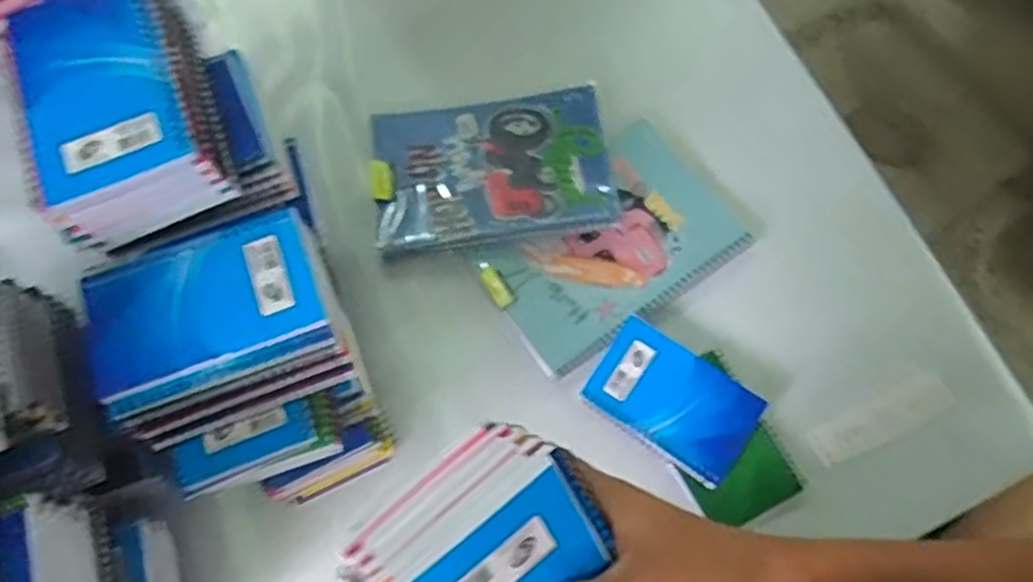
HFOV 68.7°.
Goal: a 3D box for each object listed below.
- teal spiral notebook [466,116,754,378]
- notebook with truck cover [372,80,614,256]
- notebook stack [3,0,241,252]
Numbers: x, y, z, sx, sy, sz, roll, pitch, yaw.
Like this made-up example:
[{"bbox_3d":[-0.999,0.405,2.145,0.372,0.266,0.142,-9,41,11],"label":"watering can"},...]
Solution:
[{"bbox_3d":[0.080,-0.039,0.661,0.215,0.011,0.138,-37,75,-10],"label":"teal spiral notebook"},{"bbox_3d":[-0.023,-0.115,0.683,0.209,0.020,0.151,-5,72,0],"label":"notebook with truck cover"},{"bbox_3d":[-0.229,-0.105,0.436,0.096,0.054,0.136,-18,72,-4],"label":"notebook stack"}]

